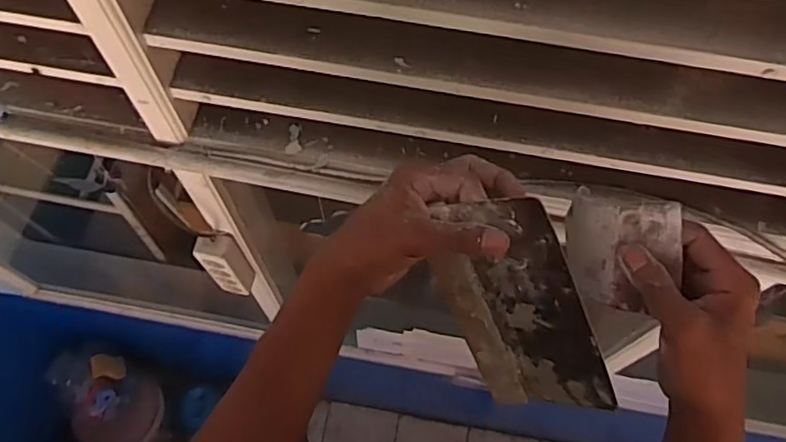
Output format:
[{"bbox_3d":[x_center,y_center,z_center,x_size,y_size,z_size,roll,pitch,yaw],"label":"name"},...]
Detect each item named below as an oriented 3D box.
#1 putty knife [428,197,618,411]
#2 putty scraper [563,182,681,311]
[{"bbox_3d":[0.097,0.069,0.468,0.105,0.187,0.009,-5,29,36],"label":"putty knife"},{"bbox_3d":[0.165,0.021,0.457,0.084,0.097,0.017,18,39,39],"label":"putty scraper"}]

